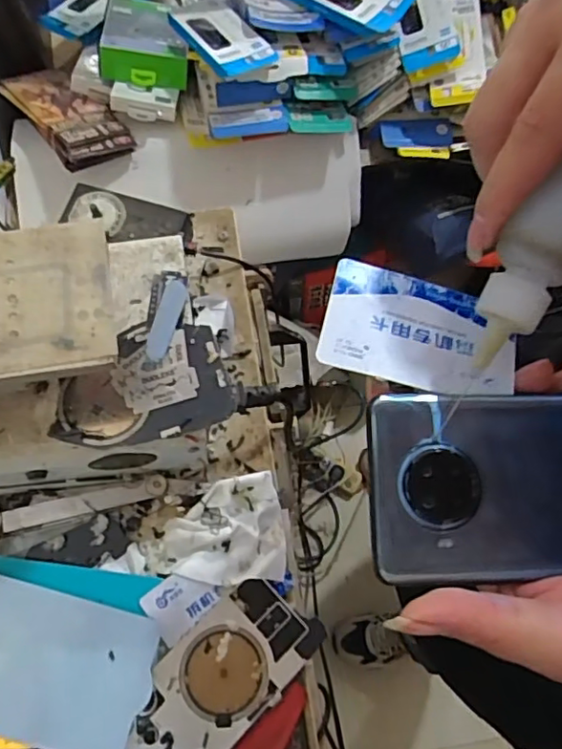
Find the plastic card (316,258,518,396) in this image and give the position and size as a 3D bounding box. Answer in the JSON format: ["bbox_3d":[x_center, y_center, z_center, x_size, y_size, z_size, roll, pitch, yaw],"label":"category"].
[{"bbox_3d":[0.062,-0.018,0.254,0.084,0.004,0.052,15,66,-2],"label":"plastic card"}]

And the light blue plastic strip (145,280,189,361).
[{"bbox_3d":[-0.068,-0.033,0.343,0.013,0.006,0.051,13,70,4],"label":"light blue plastic strip"}]

